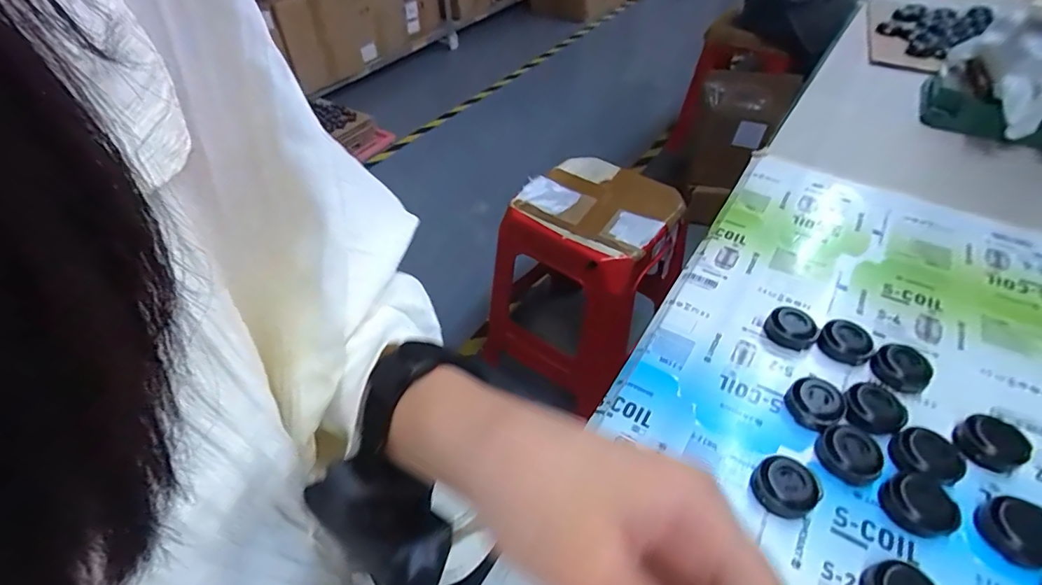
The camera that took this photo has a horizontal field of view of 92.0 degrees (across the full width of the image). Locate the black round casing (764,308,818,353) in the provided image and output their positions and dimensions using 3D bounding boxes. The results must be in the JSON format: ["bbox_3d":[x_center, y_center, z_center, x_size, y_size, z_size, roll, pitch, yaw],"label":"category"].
[{"bbox_3d":[0.179,0.024,0.334,0.030,0.014,0.024,26,51,26],"label":"black round casing"}]

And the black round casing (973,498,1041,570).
[{"bbox_3d":[0.243,0.114,0.242,0.033,0.012,0.029,-12,46,-9],"label":"black round casing"}]

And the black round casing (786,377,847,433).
[{"bbox_3d":[0.171,0.065,0.292,0.029,0.018,0.028,-1,45,1],"label":"black round casing"}]

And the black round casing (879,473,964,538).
[{"bbox_3d":[0.199,0.107,0.252,0.029,0.011,0.029,-1,45,1],"label":"black round casing"}]

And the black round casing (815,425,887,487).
[{"bbox_3d":[0.176,0.087,0.269,0.028,0.010,0.030,-1,45,1],"label":"black round casing"}]

